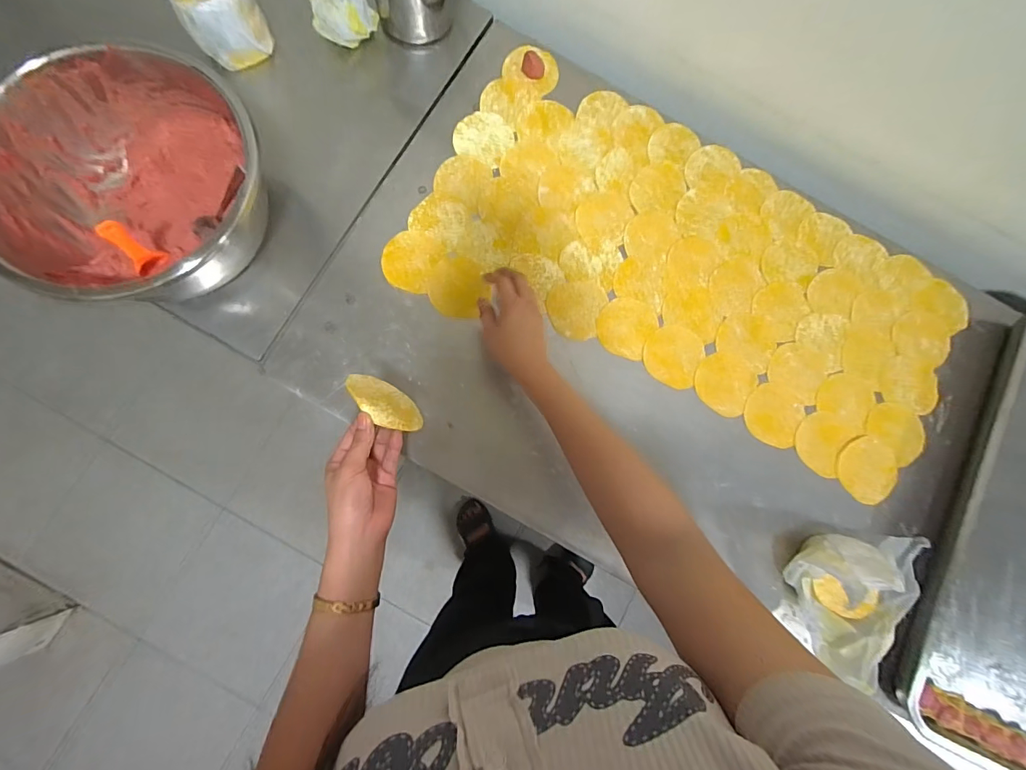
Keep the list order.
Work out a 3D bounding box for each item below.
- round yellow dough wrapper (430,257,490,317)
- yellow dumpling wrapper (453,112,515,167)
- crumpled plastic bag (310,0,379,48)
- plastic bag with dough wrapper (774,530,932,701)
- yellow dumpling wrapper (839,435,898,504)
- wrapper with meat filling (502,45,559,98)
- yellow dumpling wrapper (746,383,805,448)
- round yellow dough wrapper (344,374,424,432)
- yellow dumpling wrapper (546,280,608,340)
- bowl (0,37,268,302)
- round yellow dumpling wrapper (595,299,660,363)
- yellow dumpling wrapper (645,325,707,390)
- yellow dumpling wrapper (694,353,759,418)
[{"bbox_3d":[-0.070,-0.129,0.582,0.079,0.006,0.081,1,80,-3],"label":"round yellow dough wrapper"},{"bbox_3d":[-0.042,-0.350,0.621,0.079,0.004,0.073,17,81,-1],"label":"yellow dumpling wrapper"},{"bbox_3d":[-0.234,-0.503,0.606,0.076,0.073,0.068,22,81,-1],"label":"crumpled plastic bag"},{"bbox_3d":[0.423,0.247,0.513,0.186,0.099,0.128,0,82,-4],"label":"plastic bag with dough wrapper"},{"bbox_3d":[0.469,0.113,0.581,0.083,0.007,0.081,1,82,-4],"label":"yellow dumpling wrapper"},{"bbox_3d":[0.028,-0.459,0.634,0.079,0.017,0.061,28,81,0],"label":"wrapper with meat filling"},{"bbox_3d":[0.346,0.039,0.586,0.077,0.006,0.076,1,82,-4],"label":"yellow dumpling wrapper"},{"bbox_3d":[-0.133,0.017,0.455,0.082,0.071,0.009,30,107,-29],"label":"round yellow dough wrapper"},{"bbox_3d":[0.085,-0.106,0.597,0.076,0.004,0.083,1,82,-4],"label":"yellow dumpling wrapper"},{"bbox_3d":[-0.427,-0.226,0.506,0.275,0.119,0.256,1,82,-4],"label":"bowl"},{"bbox_3d":[0.154,-0.081,0.598,0.075,0.004,0.078,1,82,-4],"label":"round yellow dumpling wrapper"},{"bbox_3d":[0.216,-0.042,0.594,0.079,0.004,0.082,1,82,-4],"label":"yellow dumpling wrapper"},{"bbox_3d":[0.284,-0.004,0.592,0.075,0.004,0.080,29,81,6],"label":"yellow dumpling wrapper"}]

